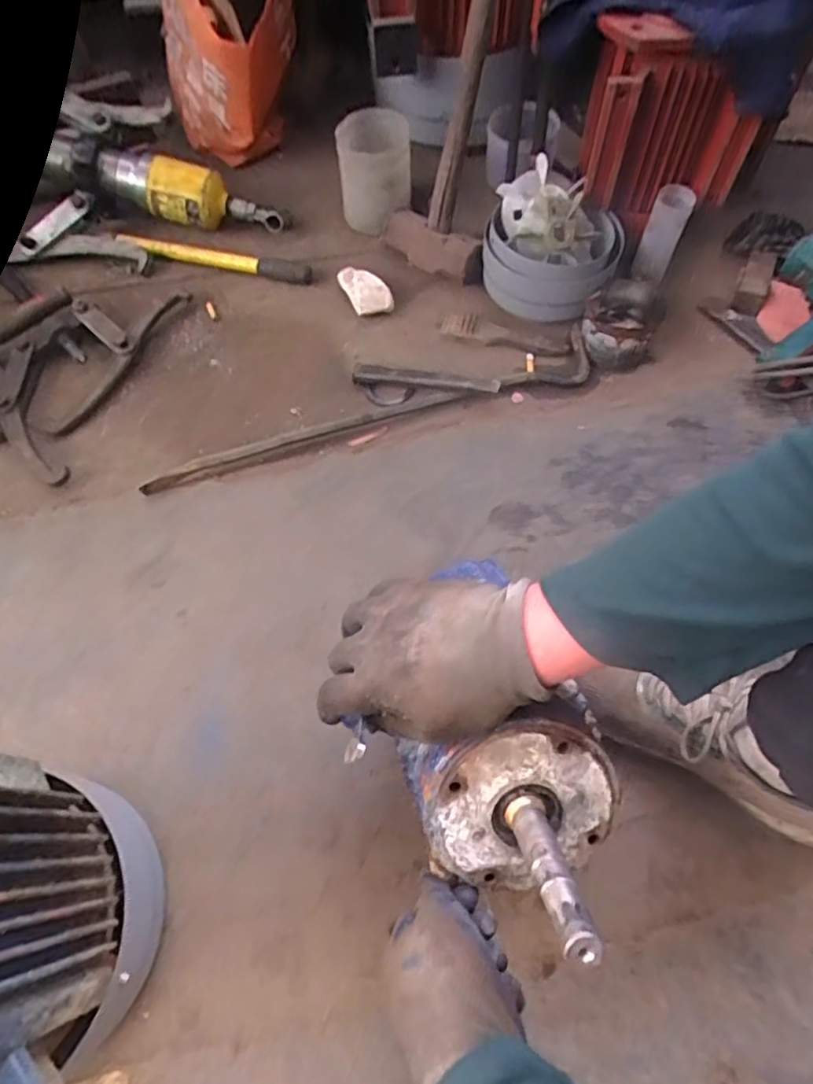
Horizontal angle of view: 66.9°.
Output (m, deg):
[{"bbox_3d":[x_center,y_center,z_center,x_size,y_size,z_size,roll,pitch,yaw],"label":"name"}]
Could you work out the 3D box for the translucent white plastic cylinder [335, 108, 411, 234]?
[{"bbox_3d":[-0.048,-0.578,0.961,0.112,0.102,0.132,-4,64,-1],"label":"translucent white plastic cylinder"}]

